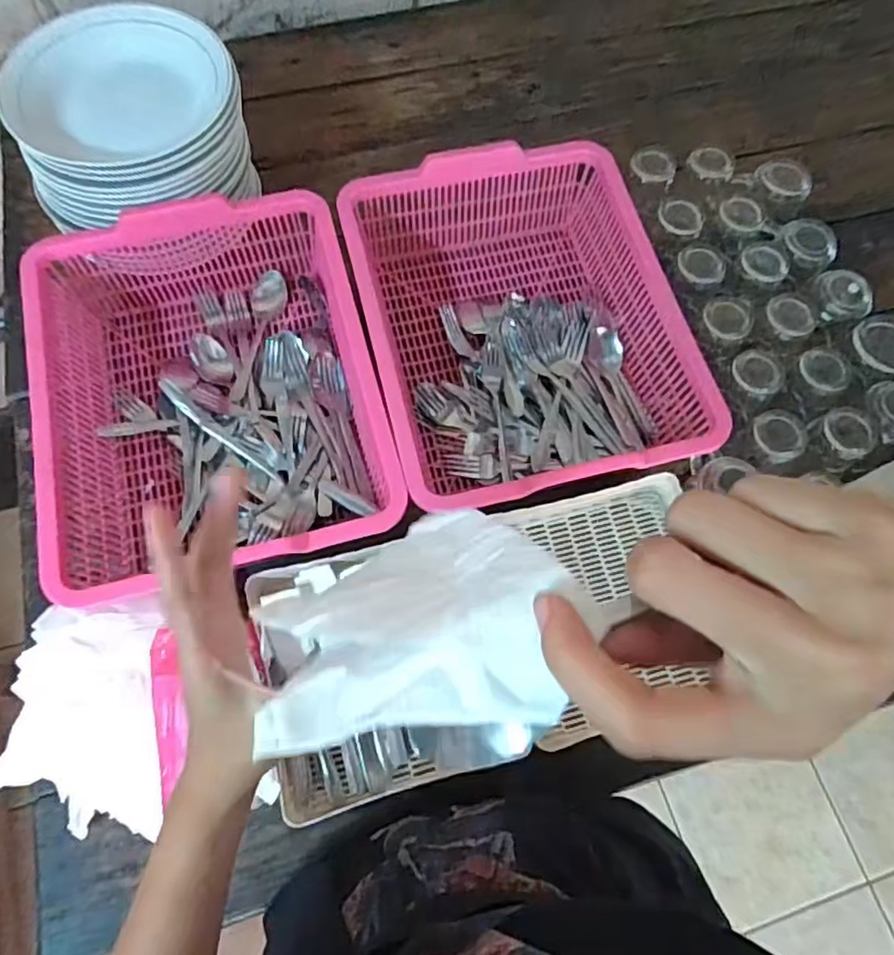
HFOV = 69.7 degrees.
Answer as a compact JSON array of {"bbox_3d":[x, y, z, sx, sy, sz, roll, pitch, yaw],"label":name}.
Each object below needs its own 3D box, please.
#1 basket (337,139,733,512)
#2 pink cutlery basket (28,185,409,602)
[{"bbox_3d":[0.073,-0.155,0.677,0.302,0.121,0.371,-12,70,-6],"label":"basket"},{"bbox_3d":[-0.228,-0.090,0.646,0.309,0.100,0.382,-13,70,-7],"label":"pink cutlery basket"}]

